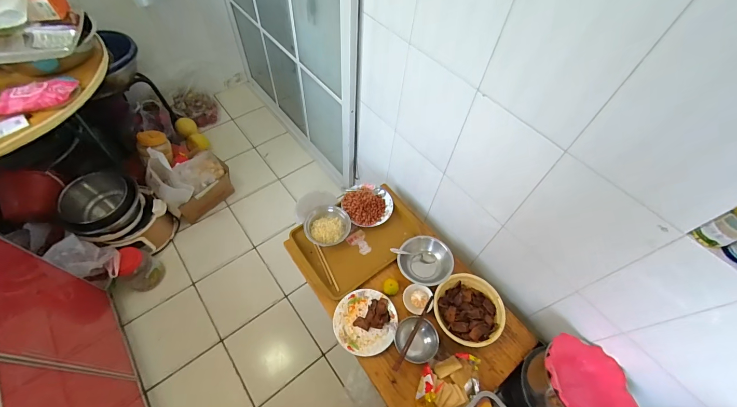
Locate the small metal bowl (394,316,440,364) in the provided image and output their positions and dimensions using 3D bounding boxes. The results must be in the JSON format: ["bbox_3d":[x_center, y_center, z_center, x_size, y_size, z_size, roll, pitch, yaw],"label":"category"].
[{"bbox_3d":[0.146,0.412,0.940,0.133,0.053,0.119,10,56,3],"label":"small metal bowl"}]

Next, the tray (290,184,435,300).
[{"bbox_3d":[-0.029,0.116,1.163,0.441,0.048,0.298,-30,63,-22],"label":"tray"}]

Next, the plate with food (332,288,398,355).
[{"bbox_3d":[-0.011,0.368,0.989,0.197,0.031,0.194,2,56,-3],"label":"plate with food"}]

